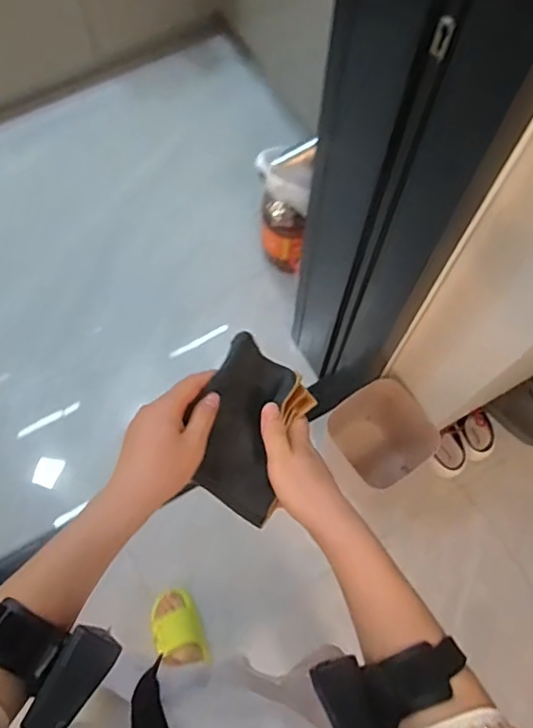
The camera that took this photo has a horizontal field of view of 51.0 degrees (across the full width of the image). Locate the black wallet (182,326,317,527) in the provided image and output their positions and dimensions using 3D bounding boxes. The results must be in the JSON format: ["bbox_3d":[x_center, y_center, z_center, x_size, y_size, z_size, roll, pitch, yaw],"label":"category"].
[{"bbox_3d":[-0.010,0.063,0.521,0.089,0.051,0.167,9,91,2],"label":"black wallet"}]

